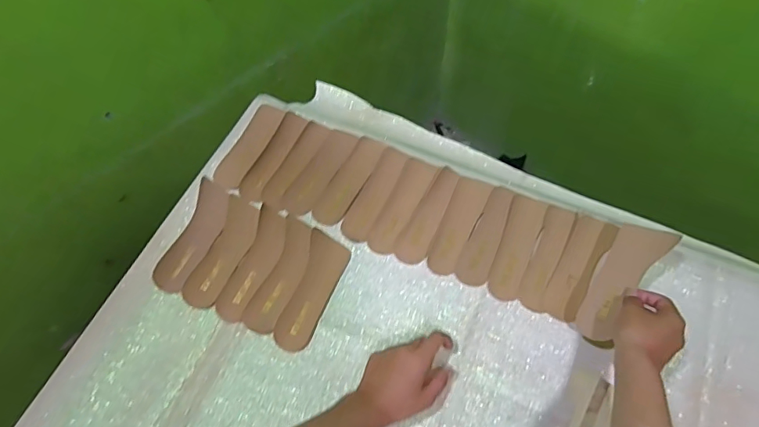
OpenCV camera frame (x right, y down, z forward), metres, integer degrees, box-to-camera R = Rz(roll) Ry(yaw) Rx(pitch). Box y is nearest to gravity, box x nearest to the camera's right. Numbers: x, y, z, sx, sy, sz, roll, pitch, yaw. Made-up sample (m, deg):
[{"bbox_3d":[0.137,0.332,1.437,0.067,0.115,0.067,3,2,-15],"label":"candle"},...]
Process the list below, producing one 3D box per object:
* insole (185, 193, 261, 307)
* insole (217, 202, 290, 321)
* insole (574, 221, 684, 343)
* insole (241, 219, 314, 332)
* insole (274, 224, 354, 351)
[{"bbox_3d":[-0.200,0.051,0.639,0.048,0.017,0.146,17,63,11],"label":"insole"},{"bbox_3d":[-0.160,0.065,0.637,0.046,0.017,0.151,17,63,11],"label":"insole"},{"bbox_3d":[0.272,0.075,0.562,0.052,0.017,0.146,34,84,19],"label":"insole"},{"bbox_3d":[-0.124,0.078,0.633,0.048,0.014,0.151,16,62,11],"label":"insole"},{"bbox_3d":[-0.083,0.095,0.609,0.051,0.015,0.145,16,62,10],"label":"insole"}]

